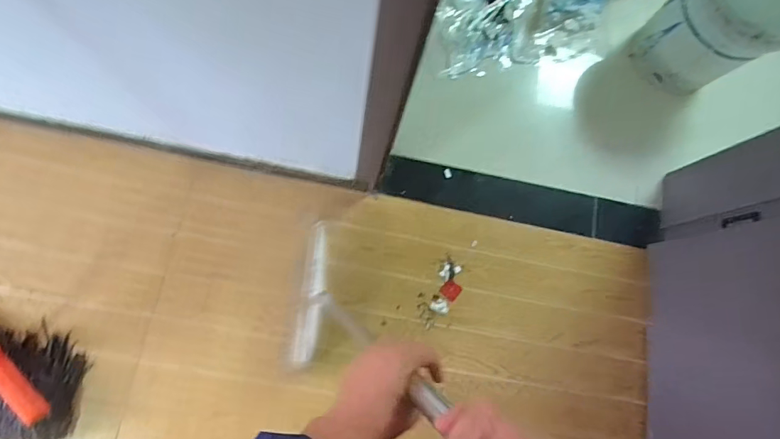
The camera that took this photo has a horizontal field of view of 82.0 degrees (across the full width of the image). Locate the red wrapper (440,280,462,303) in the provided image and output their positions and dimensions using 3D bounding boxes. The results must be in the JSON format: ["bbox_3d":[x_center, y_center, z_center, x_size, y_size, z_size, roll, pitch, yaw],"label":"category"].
[{"bbox_3d":[0.154,0.178,1.130,0.044,0.013,0.045,41,76,2],"label":"red wrapper"}]

